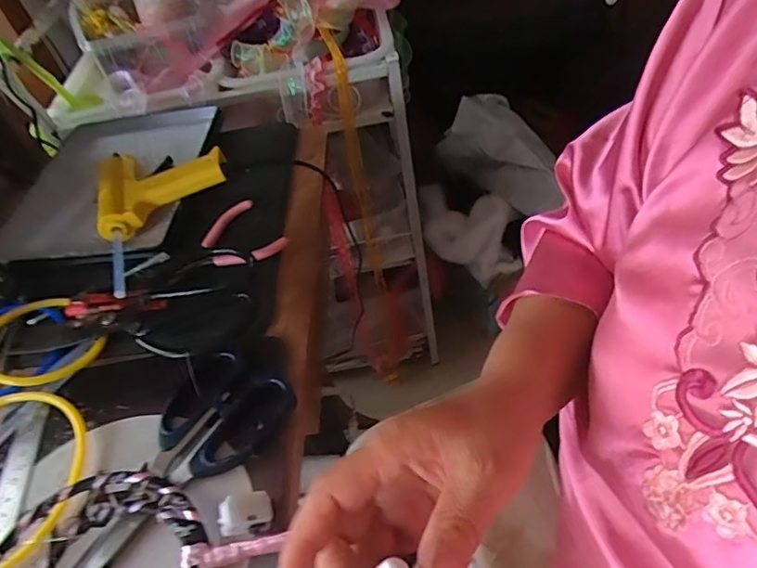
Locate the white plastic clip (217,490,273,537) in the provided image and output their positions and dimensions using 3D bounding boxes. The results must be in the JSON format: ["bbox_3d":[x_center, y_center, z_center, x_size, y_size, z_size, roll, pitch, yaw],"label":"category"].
[{"bbox_3d":[-0.075,0.128,0.302,0.029,0.011,0.017,-19,48,-6],"label":"white plastic clip"}]

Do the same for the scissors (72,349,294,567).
[{"bbox_3d":[-0.131,0.115,0.331,0.077,0.019,0.166,22,56,28],"label":"scissors"}]

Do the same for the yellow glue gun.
[{"bbox_3d":[-0.191,-0.068,0.486,0.125,0.040,0.150,-23,48,-9],"label":"yellow glue gun"}]

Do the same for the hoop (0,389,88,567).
[{"bbox_3d":[-0.255,0.128,0.347,0.125,0.015,0.129,-15,47,-2],"label":"hoop"}]

